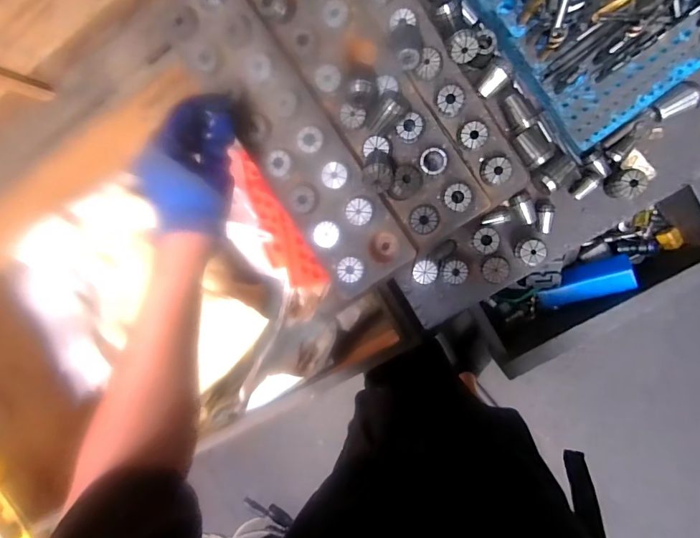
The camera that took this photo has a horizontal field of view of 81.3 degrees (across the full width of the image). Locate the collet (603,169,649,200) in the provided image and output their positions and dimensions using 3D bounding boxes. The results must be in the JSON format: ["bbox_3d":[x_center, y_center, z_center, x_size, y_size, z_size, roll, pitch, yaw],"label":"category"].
[{"bbox_3d":[0.296,-0.091,0.439,0.028,0.034,0.030,1,97,6],"label":"collet"}]

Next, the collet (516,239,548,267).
[{"bbox_3d":[0.199,-0.020,0.460,0.032,0.033,0.027,4,97,6],"label":"collet"}]

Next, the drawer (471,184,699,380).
[{"bbox_3d":[0.326,0.017,0.574,0.306,0.093,0.102,-30,93,9],"label":"drawer"}]

